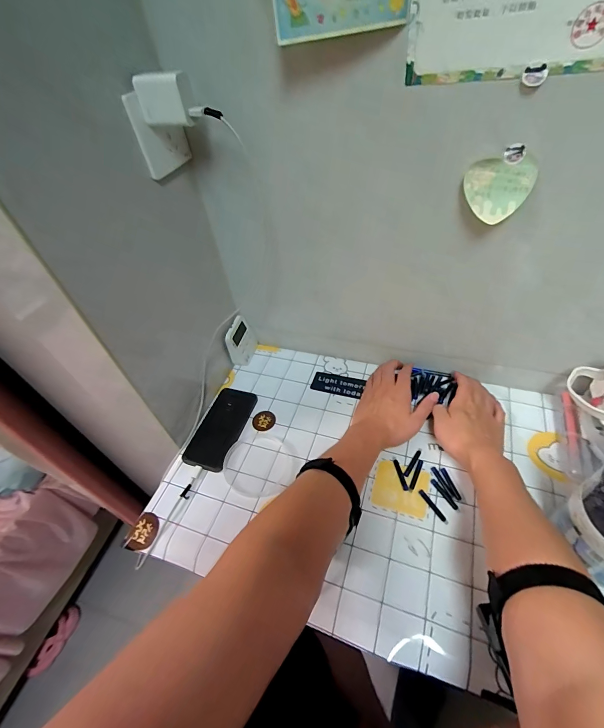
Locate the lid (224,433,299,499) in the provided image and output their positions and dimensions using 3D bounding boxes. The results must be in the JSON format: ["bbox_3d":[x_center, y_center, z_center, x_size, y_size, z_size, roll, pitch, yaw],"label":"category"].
[{"bbox_3d":[-0.065,0.155,0.539,0.109,0.008,0.098,16,52,21],"label":"lid"}]

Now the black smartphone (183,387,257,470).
[{"bbox_3d":[-0.135,0.105,0.581,0.073,0.012,0.149,9,50,15],"label":"black smartphone"}]

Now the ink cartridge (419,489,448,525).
[{"bbox_3d":[0.179,0.193,0.469,0.008,0.004,0.051,-26,50,-16],"label":"ink cartridge"}]

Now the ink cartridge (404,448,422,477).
[{"bbox_3d":[0.164,0.144,0.507,0.008,0.004,0.054,25,55,27],"label":"ink cartridge"}]

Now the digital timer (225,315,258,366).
[{"bbox_3d":[-0.117,-0.044,0.676,0.029,0.079,0.073,8,49,14],"label":"digital timer"}]

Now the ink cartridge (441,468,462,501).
[{"bbox_3d":[0.210,0.169,0.486,0.008,0.004,0.047,-14,48,-6],"label":"ink cartridge"}]

